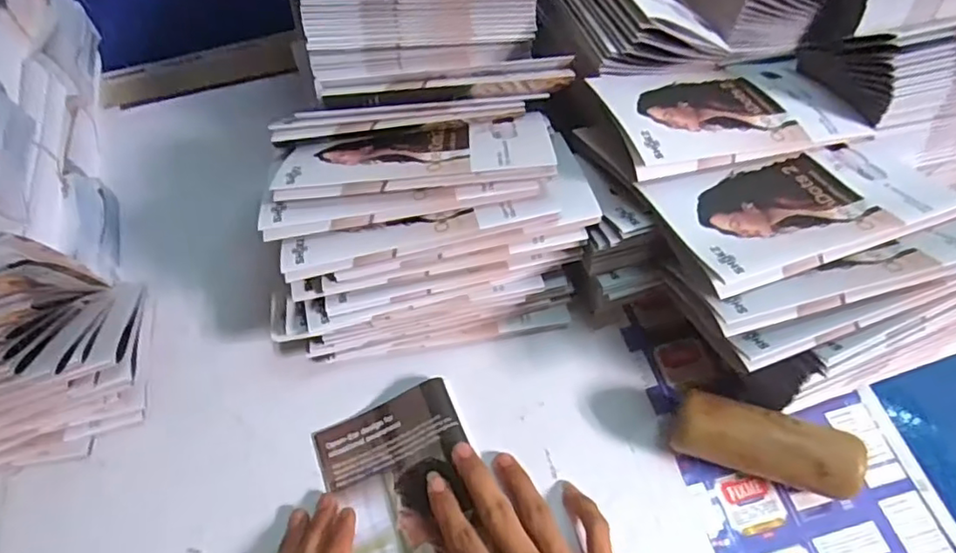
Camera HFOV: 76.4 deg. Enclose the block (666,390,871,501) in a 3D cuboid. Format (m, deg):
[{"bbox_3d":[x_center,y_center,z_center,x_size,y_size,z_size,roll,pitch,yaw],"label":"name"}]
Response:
[{"bbox_3d":[0.175,0.106,0.374,0.103,0.040,0.037,15,61,13],"label":"block"}]

